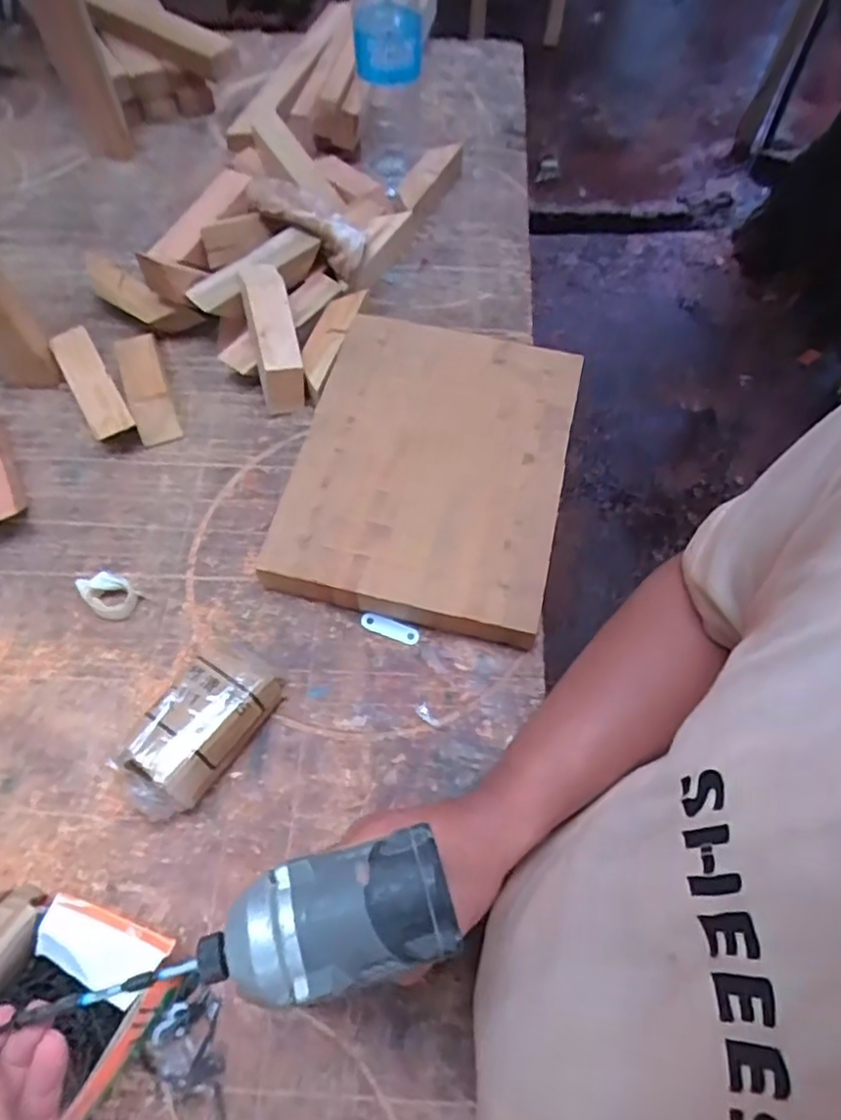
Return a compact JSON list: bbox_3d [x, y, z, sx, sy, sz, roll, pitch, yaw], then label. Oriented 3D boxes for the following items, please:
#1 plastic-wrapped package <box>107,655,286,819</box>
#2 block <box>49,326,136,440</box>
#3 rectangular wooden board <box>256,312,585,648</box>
[{"bbox_3d":[-0.182,0.138,0.545,0.078,0.052,0.138,28,64,15],"label":"plastic-wrapped package"},{"bbox_3d":[-0.348,-0.185,0.718,0.044,0.044,0.171,-29,64,-15],"label":"block"},{"bbox_3d":[0.015,-0.099,0.679,0.257,0.052,0.345,12,61,7],"label":"rectangular wooden board"}]

